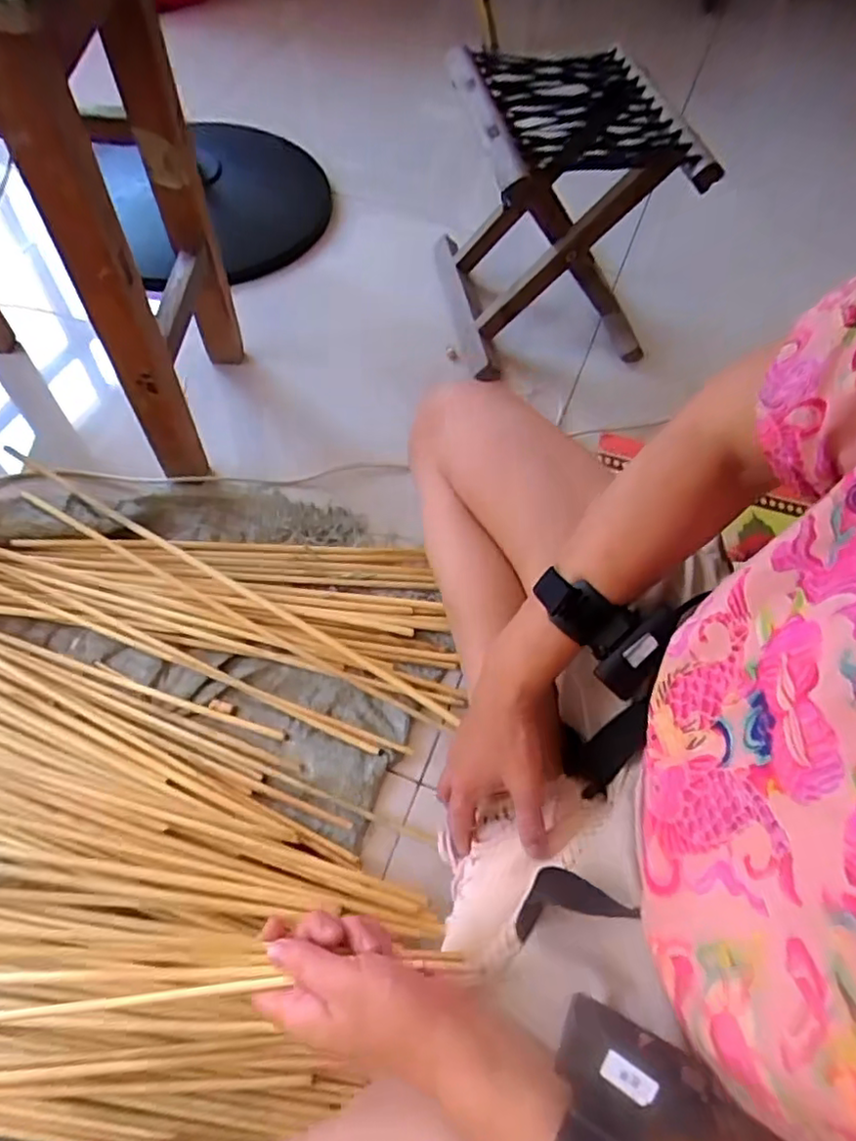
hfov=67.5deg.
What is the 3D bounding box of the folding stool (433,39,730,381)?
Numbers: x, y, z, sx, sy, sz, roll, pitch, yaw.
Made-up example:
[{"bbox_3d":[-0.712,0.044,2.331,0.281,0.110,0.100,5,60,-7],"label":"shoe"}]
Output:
[{"bbox_3d":[0.155,-0.437,0.810,0.245,0.271,0.257,-5,61,-7],"label":"folding stool"}]

